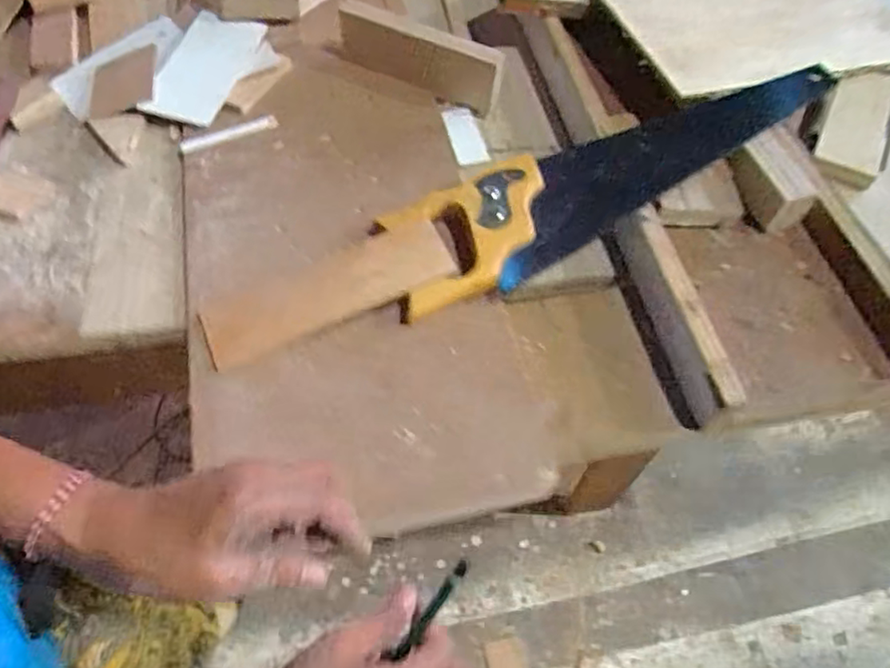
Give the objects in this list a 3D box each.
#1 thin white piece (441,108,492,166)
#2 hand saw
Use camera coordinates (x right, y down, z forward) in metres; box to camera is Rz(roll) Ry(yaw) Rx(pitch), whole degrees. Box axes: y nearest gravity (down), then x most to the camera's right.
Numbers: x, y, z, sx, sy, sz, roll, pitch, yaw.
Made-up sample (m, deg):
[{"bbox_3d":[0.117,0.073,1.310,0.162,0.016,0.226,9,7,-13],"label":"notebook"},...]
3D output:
[{"bbox_3d":[0.017,-0.169,0.555,0.027,0.007,0.065,-11,60,-8],"label":"thin white piece"},{"bbox_3d":[0.134,-0.127,0.503,0.397,0.038,0.094,-24,62,-15],"label":"hand saw"}]

